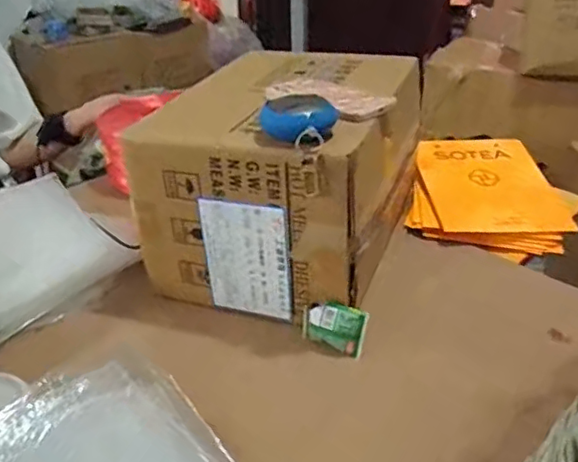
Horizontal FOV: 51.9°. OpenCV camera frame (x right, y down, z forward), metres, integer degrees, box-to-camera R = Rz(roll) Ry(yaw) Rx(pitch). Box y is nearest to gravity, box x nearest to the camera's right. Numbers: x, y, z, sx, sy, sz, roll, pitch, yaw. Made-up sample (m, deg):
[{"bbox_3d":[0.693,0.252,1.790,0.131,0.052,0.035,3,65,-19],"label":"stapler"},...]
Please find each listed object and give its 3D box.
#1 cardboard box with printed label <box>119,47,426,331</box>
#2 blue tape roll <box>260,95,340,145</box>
[{"bbox_3d":[0.002,-0.087,0.838,0.293,0.240,0.356,9,31,18],"label":"cardboard box with printed label"},{"bbox_3d":[0.016,-0.124,0.642,0.076,0.032,0.066,-27,38,-37],"label":"blue tape roll"}]

